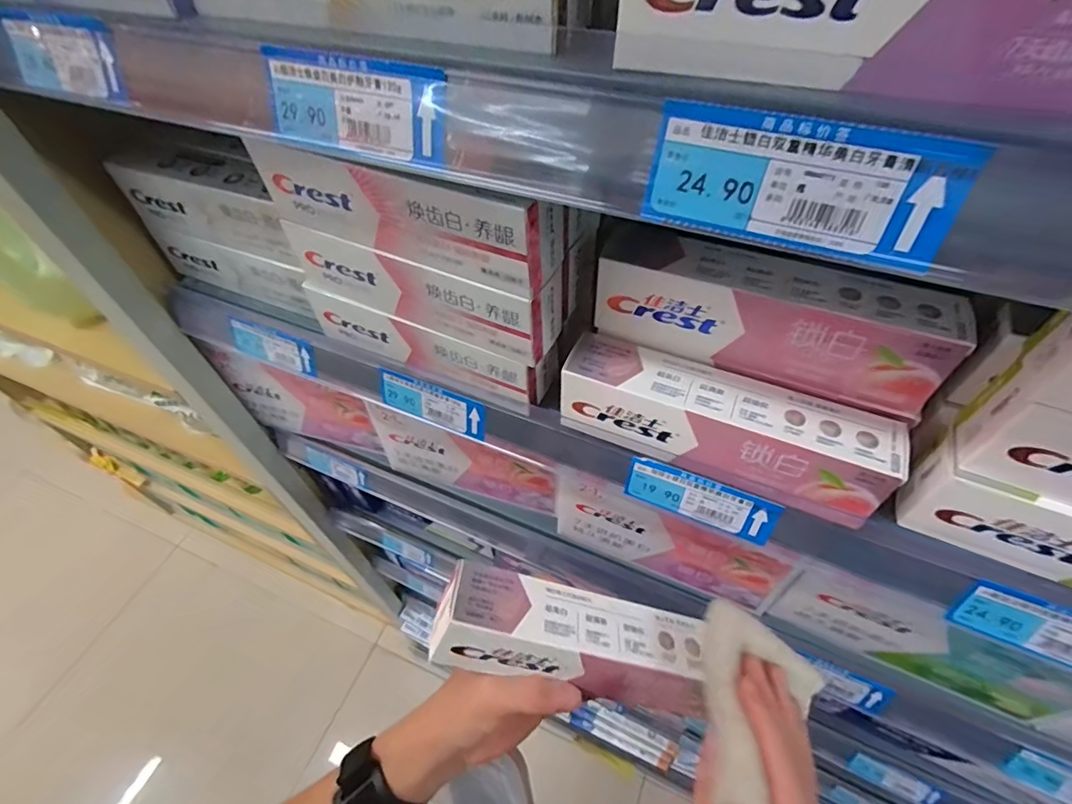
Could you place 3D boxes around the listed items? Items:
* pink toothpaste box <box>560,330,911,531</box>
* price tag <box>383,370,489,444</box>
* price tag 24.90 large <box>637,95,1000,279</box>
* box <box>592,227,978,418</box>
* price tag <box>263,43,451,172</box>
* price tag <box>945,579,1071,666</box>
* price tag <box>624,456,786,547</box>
[{"bbox_3d":[0.116,0.014,0.326,0.197,0.055,0.046,19,55,17],"label":"pink toothpaste box"},{"bbox_3d":[-0.086,0.002,0.414,0.097,0.039,0.005,19,39,16],"label":"price tag"},{"bbox_3d":[0.090,-0.076,0.174,0.099,0.040,0.004,19,35,17],"label":"price tag 24.90 large"},{"bbox_3d":[0.140,-0.057,0.313,0.198,0.060,0.049,17,55,16],"label":"box"},{"bbox_3d":[-0.083,-0.135,0.229,0.101,0.037,0.004,20,38,17],"label":"price tag"},{"bbox_3d":[0.302,0.134,0.286,0.098,0.039,0.004,18,33,16],"label":"price tag"},{"bbox_3d":[0.112,0.068,0.345,0.099,0.038,0.005,19,36,16],"label":"price tag"}]

